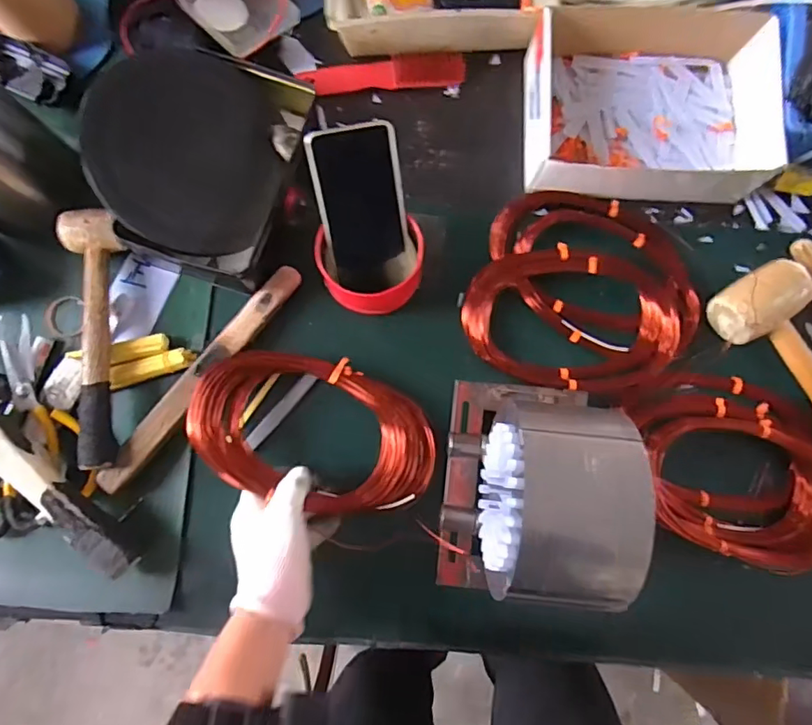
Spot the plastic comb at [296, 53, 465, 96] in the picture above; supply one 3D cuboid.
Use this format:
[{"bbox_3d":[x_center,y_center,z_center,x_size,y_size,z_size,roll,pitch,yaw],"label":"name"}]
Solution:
[{"bbox_3d":[-0.025,-0.332,0.599,0.183,0.013,0.036,-8,84,-2],"label":"plastic comb"}]

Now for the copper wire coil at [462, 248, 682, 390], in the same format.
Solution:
[{"bbox_3d":[0.173,-0.047,0.547,0.218,0.025,0.145,0,84,-2],"label":"copper wire coil"}]

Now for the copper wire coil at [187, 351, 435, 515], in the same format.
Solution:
[{"bbox_3d":[-0.088,0.068,0.520,0.229,0.052,0.147,3,84,-1],"label":"copper wire coil"}]

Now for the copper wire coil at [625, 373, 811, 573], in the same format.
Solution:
[{"bbox_3d":[0.332,0.103,0.527,0.227,0.031,0.174,20,84,1],"label":"copper wire coil"}]

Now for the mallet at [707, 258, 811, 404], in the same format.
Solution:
[{"bbox_3d":[0.392,0.004,0.528,0.097,0.060,0.207,-22,85,-4],"label":"mallet"}]

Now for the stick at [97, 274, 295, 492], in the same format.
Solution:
[{"bbox_3d":[-0.206,0.012,0.533,0.029,0.033,0.279,38,84,3],"label":"stick"}]

